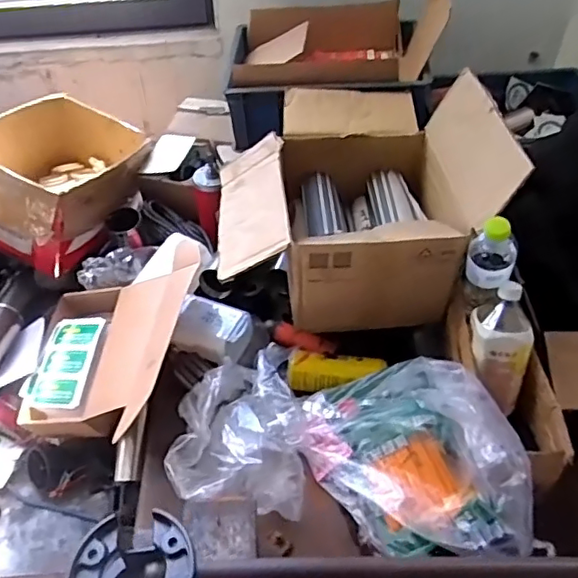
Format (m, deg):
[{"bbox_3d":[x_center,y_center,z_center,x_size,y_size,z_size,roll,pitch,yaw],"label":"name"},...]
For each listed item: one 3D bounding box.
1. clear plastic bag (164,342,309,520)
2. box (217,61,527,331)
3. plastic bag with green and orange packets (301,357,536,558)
[{"bbox_3d":[-0.068,0.193,0.867,0.187,0.085,0.256,3,48,4],"label":"clear plastic bag"},{"bbox_3d":[0.092,-0.183,0.976,0.414,0.266,0.412,-4,48,-2],"label":"box"},{"bbox_3d":[0.164,0.226,0.775,0.193,0.158,0.331,-29,54,-23],"label":"plastic bag with green and orange packets"}]

